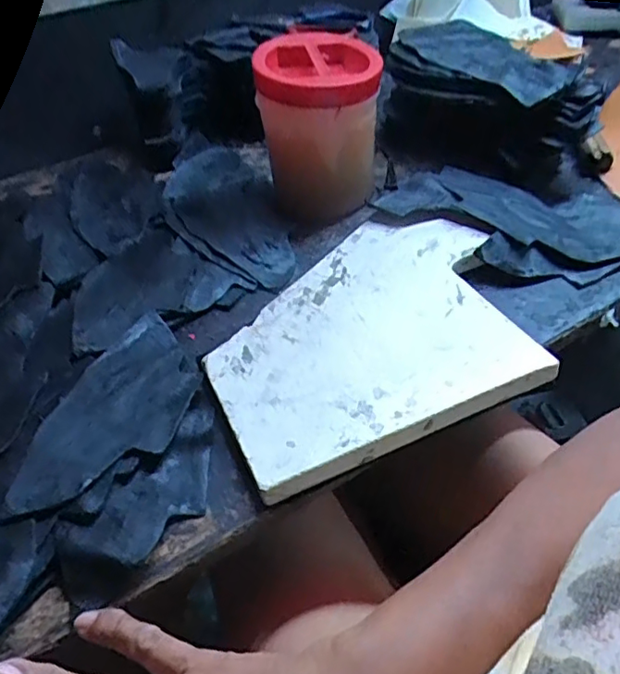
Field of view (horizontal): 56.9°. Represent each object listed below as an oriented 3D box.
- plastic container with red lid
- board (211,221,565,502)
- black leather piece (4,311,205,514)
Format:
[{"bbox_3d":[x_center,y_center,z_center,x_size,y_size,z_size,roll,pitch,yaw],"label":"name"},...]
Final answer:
[{"bbox_3d":[0.011,-0.206,0.562,0.109,0.138,0.108,-5,41,2],"label":"plastic container with red lid"},{"bbox_3d":[0.045,-0.008,0.446,0.251,0.024,0.207,-20,43,-14],"label":"board"},{"bbox_3d":[-0.133,0.049,0.404,0.093,0.010,0.181,11,39,19],"label":"black leather piece"}]

